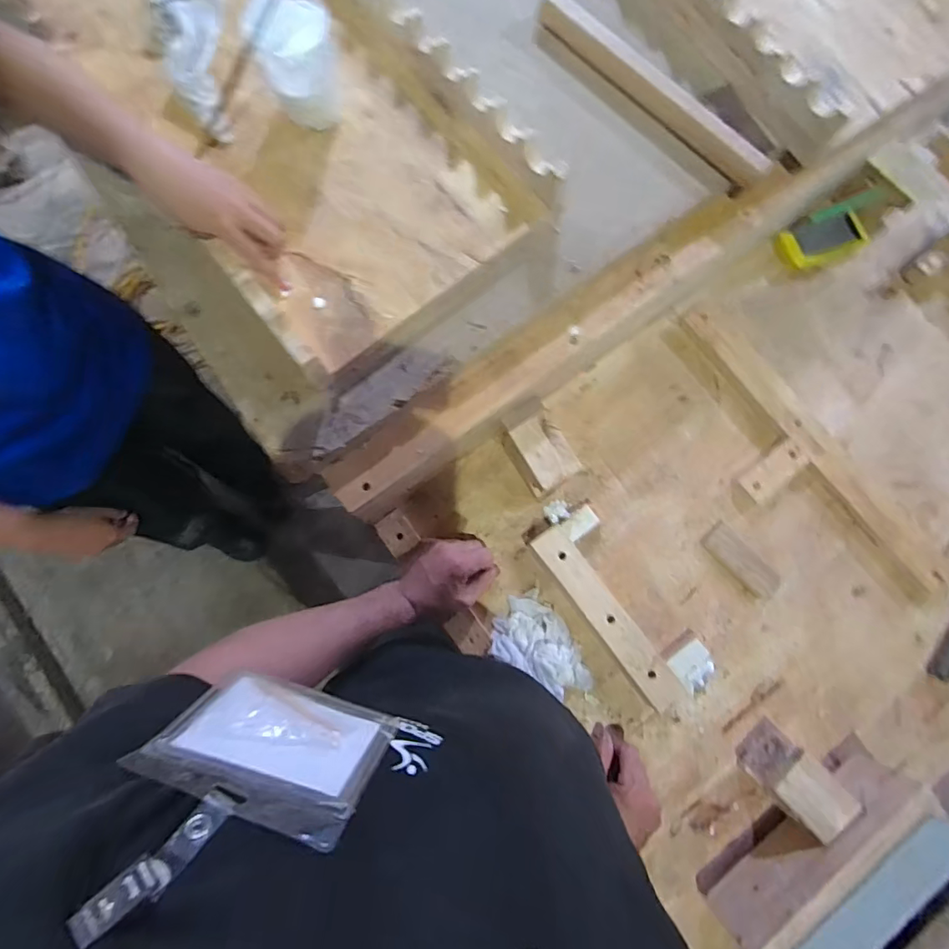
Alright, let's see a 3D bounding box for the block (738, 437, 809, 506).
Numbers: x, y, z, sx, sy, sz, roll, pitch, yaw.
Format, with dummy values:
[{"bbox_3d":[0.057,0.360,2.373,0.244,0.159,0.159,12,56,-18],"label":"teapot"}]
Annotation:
[{"bbox_3d":[0.402,-0.004,0.684,0.090,0.019,0.043,-41,80,-10],"label":"block"}]

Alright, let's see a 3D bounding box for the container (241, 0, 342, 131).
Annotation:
[{"bbox_3d":[-0.187,-0.441,0.548,0.081,0.106,0.077,-16,80,-3],"label":"container"}]

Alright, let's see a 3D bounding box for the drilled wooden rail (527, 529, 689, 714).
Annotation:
[{"bbox_3d":[0.168,0.183,0.637,0.048,0.050,0.265,-38,80,-9],"label":"drilled wooden rail"}]

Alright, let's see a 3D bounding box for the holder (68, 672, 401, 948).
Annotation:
[{"bbox_3d":[-0.101,0.135,0.226,0.100,0.133,0.007,14,103,8],"label":"holder"}]

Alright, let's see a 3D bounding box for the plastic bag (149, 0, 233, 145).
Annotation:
[{"bbox_3d":[-0.343,-0.532,0.606,0.088,0.029,0.306,-8,79,-2],"label":"plastic bag"}]

